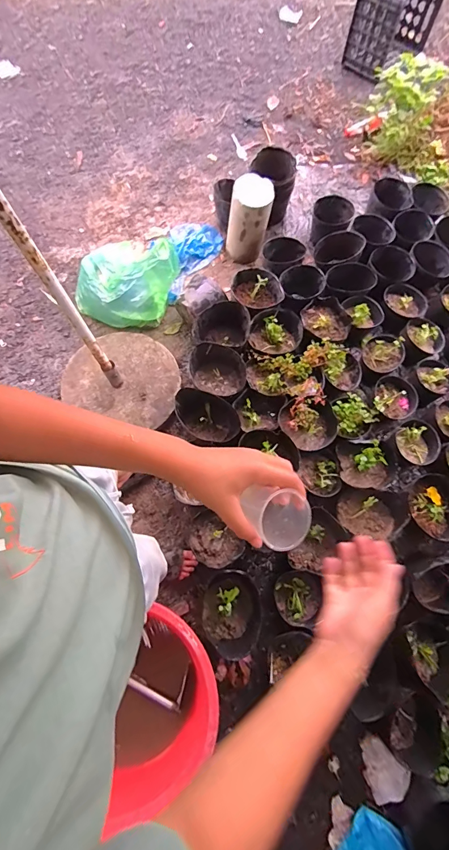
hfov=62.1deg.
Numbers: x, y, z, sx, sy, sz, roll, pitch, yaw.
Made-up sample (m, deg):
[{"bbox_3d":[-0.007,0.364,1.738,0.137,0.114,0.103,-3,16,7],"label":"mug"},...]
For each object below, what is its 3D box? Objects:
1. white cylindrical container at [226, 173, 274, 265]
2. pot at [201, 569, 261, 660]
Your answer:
[{"bbox_3d":[0.096,-0.796,1.468,0.159,0.282,0.141,7,73,-1],"label":"white cylindrical container"},{"bbox_3d":[0.019,0.551,1.109,0.164,0.135,0.217,3,73,-2],"label":"pot"}]

